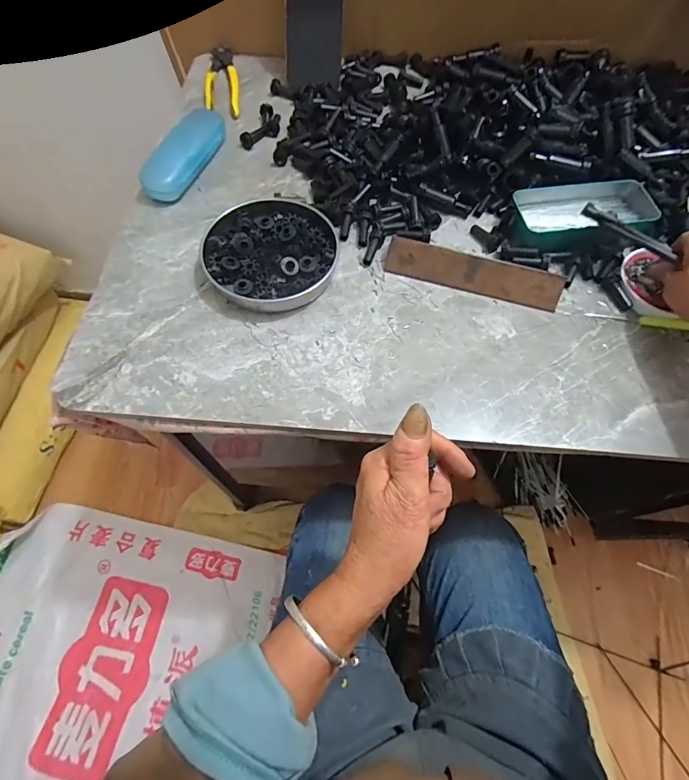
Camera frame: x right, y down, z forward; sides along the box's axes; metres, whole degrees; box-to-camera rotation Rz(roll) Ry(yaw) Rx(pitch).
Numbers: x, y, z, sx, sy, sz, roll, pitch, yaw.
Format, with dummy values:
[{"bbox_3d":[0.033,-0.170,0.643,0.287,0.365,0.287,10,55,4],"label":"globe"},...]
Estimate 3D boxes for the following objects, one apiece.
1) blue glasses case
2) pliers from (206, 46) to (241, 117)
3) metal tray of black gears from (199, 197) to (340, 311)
[{"bbox_3d":[-0.191,-0.286,0.505,0.052,0.034,0.143,21,65,10],"label":"blue glasses case"},{"bbox_3d":[-0.174,-0.444,0.594,0.044,0.014,0.165,-8,63,-4],"label":"pliers"},{"bbox_3d":[-0.078,-0.147,0.438,0.138,0.029,0.132,-41,70,-19],"label":"metal tray of black gears"}]

